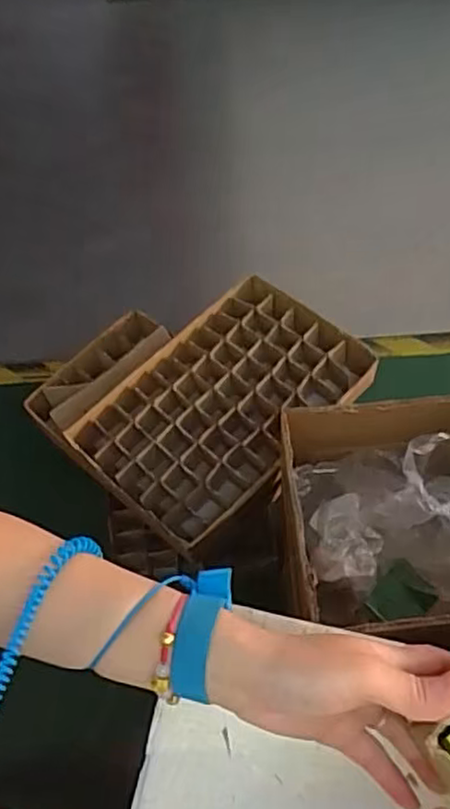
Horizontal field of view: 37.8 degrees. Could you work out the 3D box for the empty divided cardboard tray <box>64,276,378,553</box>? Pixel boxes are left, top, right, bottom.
[{"bbox_3d":[-0.002,0.000,0.970,0.395,0.061,0.269,-41,65,-19],"label":"empty divided cardboard tray"}]

